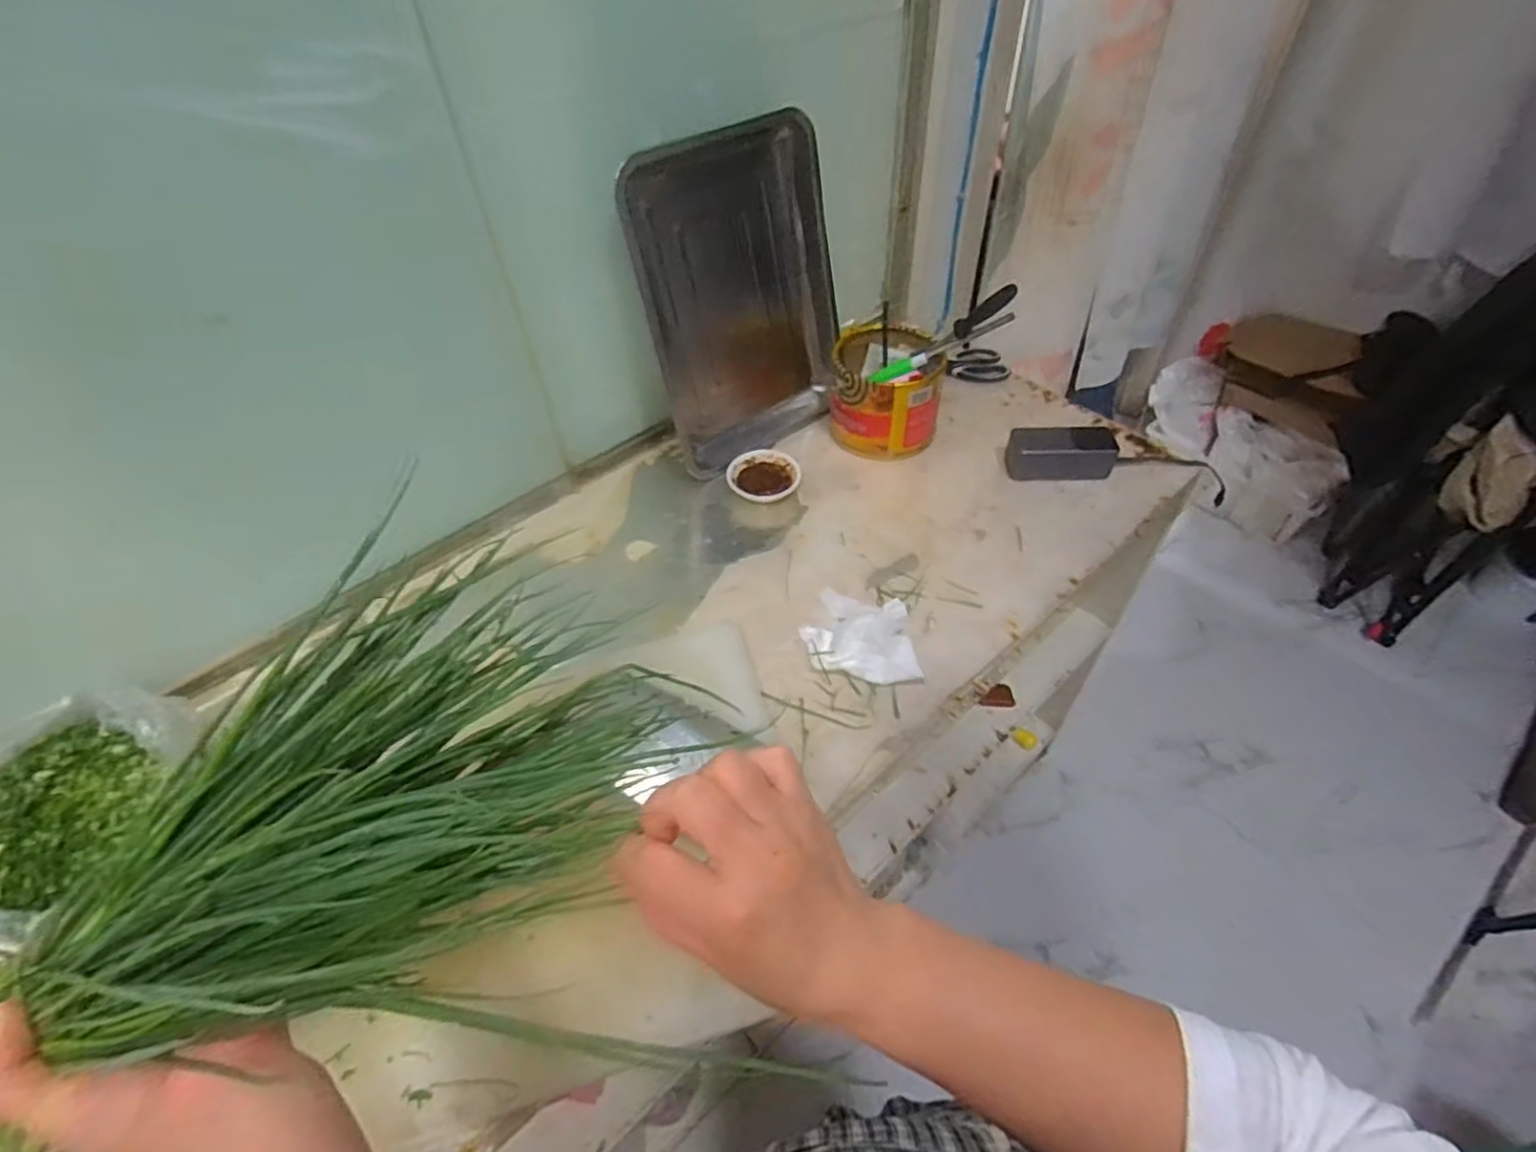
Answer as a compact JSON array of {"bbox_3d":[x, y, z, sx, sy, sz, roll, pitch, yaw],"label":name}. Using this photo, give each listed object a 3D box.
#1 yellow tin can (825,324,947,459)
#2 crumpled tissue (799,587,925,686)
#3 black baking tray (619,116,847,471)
[{"bbox_3d":[0.153,-0.239,0.916,0.139,0.101,0.140,7,50,9],"label":"yellow tin can"},{"bbox_3d":[0.093,0.056,0.719,0.110,0.027,0.114,-6,49,-3],"label":"crumpled tissue"},{"bbox_3d":[-0.033,-0.332,0.846,0.269,0.351,0.060,-31,39,-22],"label":"black baking tray"}]

